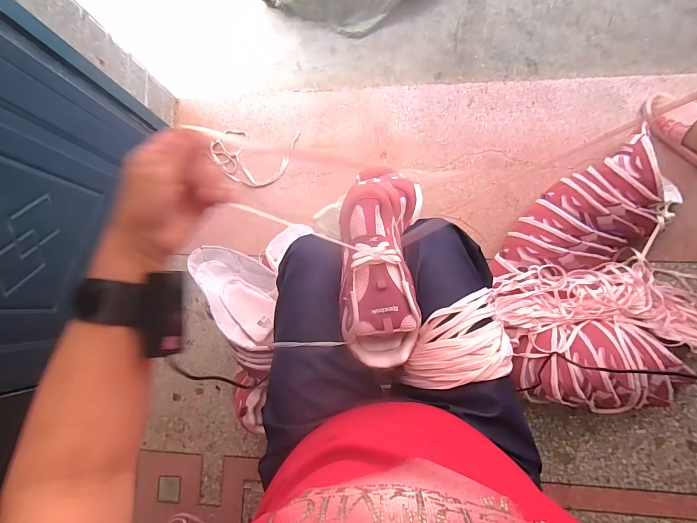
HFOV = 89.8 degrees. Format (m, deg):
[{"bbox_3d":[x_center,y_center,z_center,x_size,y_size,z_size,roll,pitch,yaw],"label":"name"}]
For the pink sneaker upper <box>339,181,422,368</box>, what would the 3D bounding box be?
[{"bbox_3d":[0.039,0.014,0.488,0.100,0.071,0.251,-6,81,6],"label":"pink sneaker upper"}]

